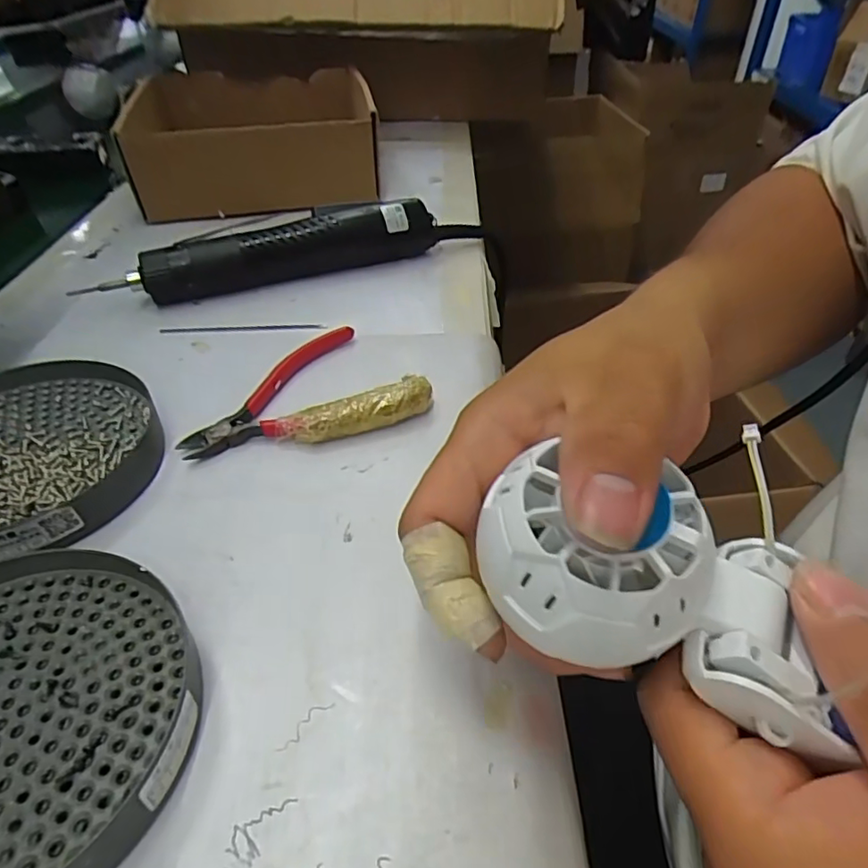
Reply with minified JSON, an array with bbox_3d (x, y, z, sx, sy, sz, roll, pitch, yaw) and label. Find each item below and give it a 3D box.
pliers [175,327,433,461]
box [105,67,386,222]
[{"bbox_3d":[-0.071,-0.027,0.306,0.118,0.020,0.086,-14,44,-13],"label":"pliers"},{"bbox_3d":[-0.159,-0.274,0.538,0.192,0.071,0.191,-8,43,-7],"label":"box"}]

